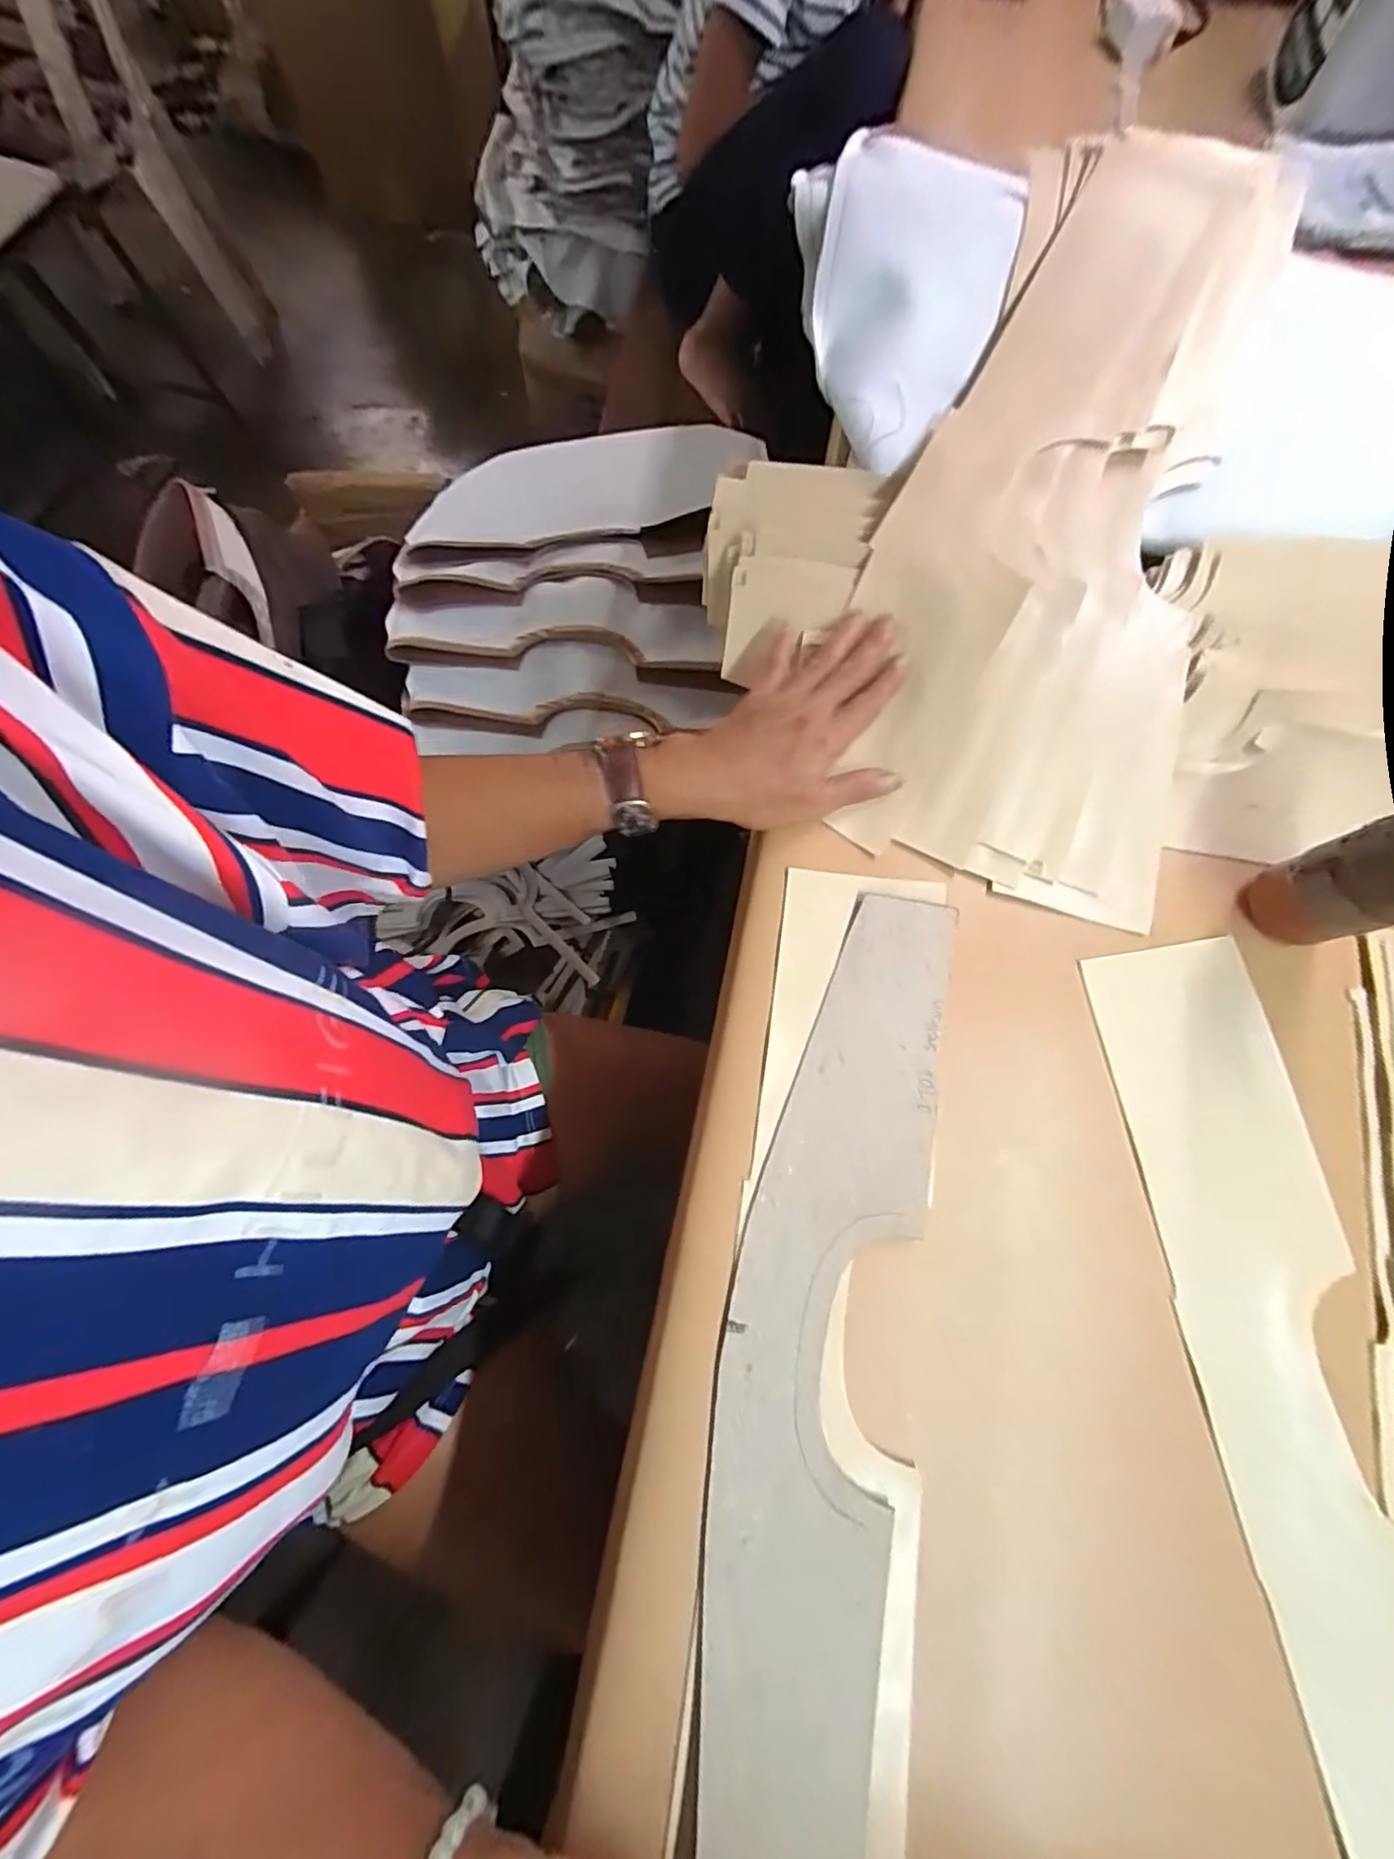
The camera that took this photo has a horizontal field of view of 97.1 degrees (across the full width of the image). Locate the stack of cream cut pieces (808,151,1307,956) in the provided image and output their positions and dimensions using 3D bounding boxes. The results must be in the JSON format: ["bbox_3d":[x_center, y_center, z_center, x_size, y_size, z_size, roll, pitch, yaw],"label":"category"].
[{"bbox_3d":[0.211,-0.240,0.356,0.189,0.028,0.444,13,88,2],"label":"stack of cream cut pieces"}]

